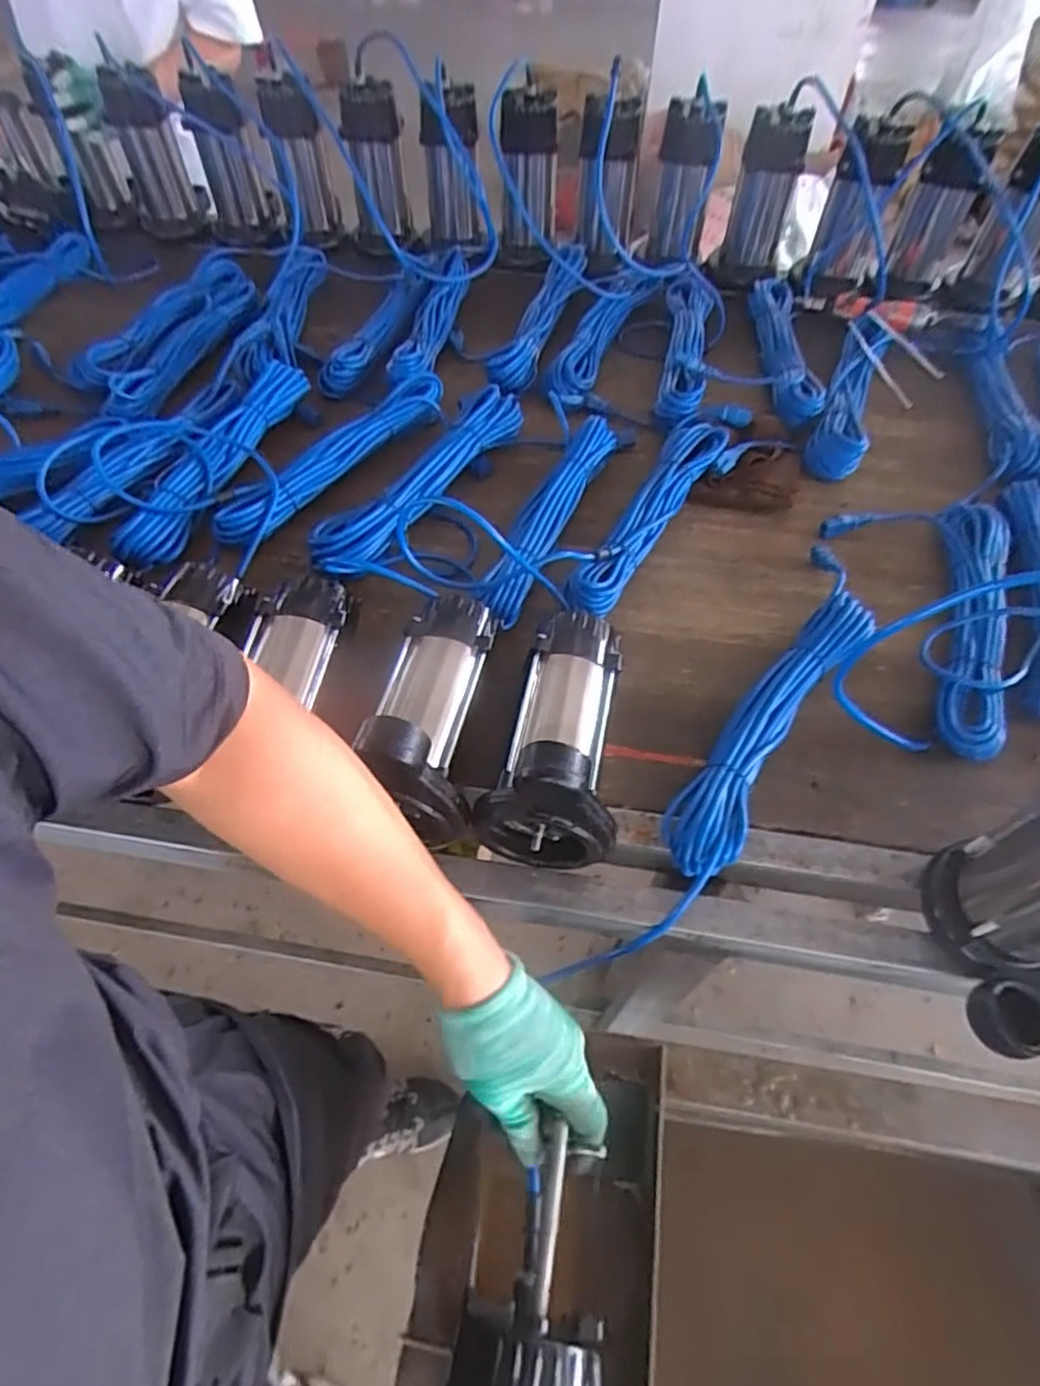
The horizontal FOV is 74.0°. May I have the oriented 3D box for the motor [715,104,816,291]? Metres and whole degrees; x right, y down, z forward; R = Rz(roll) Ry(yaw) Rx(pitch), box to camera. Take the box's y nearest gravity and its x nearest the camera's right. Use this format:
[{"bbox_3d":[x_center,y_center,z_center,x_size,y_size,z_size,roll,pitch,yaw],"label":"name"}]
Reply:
[{"bbox_3d":[0.385,-0.790,1.088,0.088,0.221,0.115,16,58,10],"label":"motor"}]

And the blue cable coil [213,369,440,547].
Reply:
[{"bbox_3d":[-0.241,-0.310,0.892,0.072,0.044,0.365,35,63,20],"label":"blue cable coil"}]

